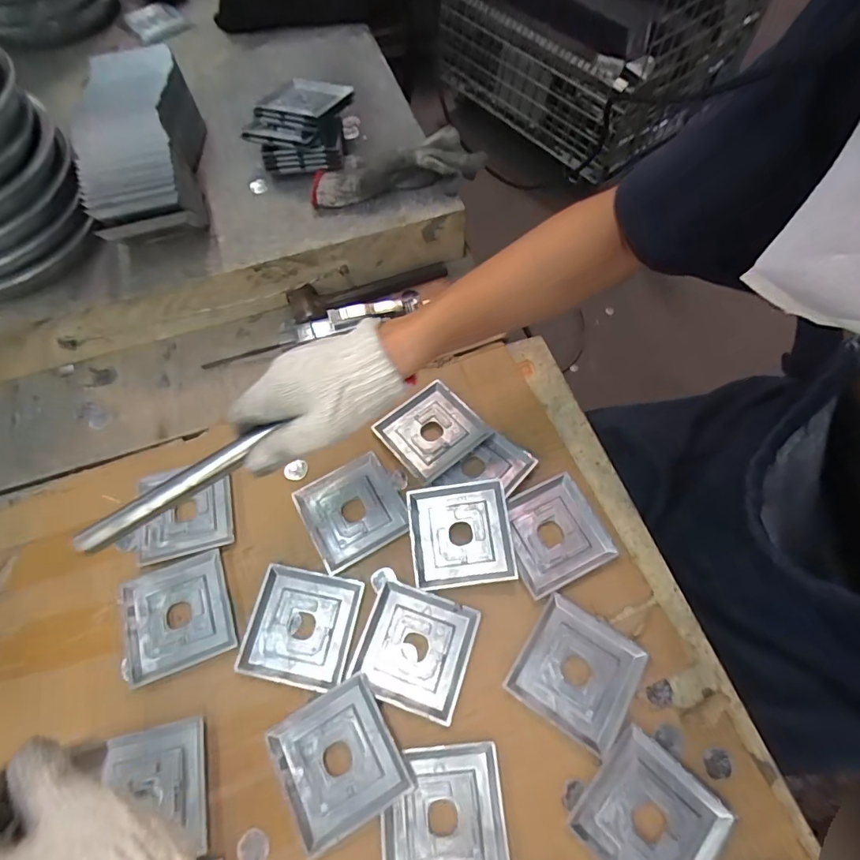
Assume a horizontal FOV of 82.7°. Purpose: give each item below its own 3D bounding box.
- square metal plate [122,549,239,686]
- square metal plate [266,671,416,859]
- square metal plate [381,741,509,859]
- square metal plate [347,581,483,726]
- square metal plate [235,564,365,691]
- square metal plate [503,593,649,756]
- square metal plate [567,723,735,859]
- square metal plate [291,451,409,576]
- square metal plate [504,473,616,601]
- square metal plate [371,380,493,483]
[{"bbox_3d":[-0.224,0.163,0.431,0.091,0.005,0.090,-19,65,-8],"label":"square metal plate"},{"bbox_3d":[-0.072,0.253,0.376,0.089,0.012,0.089,-28,66,-12],"label":"square metal plate"},{"bbox_3d":[0.010,0.288,0.363,0.089,0.007,0.089,-5,64,-1],"label":"square metal plate"},{"bbox_3d":[-0.013,0.184,0.414,0.091,0.005,0.089,17,65,9],"label":"square metal plate"},{"bbox_3d":[-0.111,0.168,0.423,0.088,0.005,0.089,10,64,6],"label":"square metal plate"},{"bbox_3d":[0.122,0.197,0.402,0.090,0.005,0.088,30,68,15],"label":"square metal plate"},{"bbox_3d":[0.162,0.286,0.358,0.090,0.004,0.088,39,71,18],"label":"square metal plate"},{"bbox_3d":[-0.073,0.075,0.464,0.090,0.010,0.087,-27,66,-12],"label":"square metal plate"},{"bbox_3d":[0.113,0.093,0.451,0.086,0.006,0.089,-23,65,-10],"label":"square metal plate"},{"bbox_3d":[0.000,-0.001,0.496,0.088,0.013,0.089,-34,68,-15],"label":"square metal plate"}]

